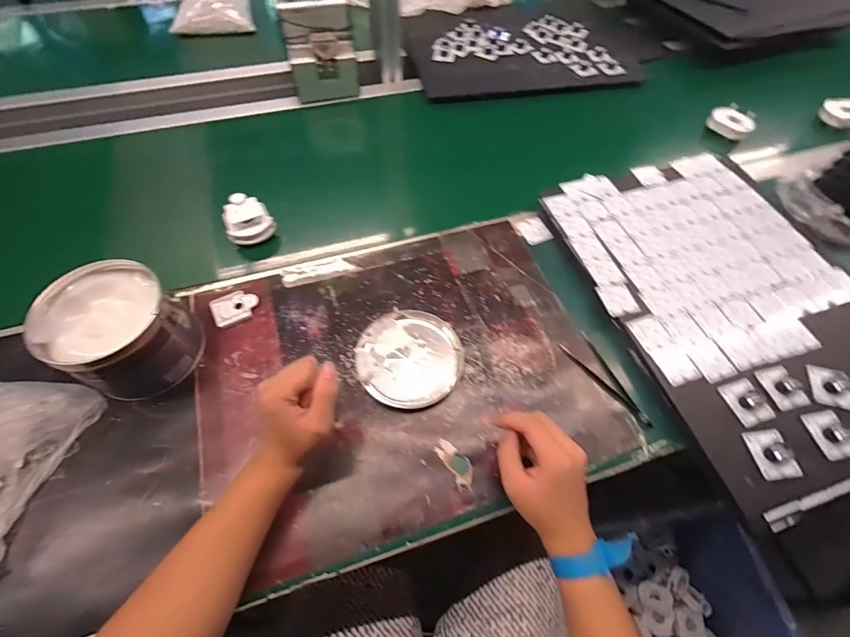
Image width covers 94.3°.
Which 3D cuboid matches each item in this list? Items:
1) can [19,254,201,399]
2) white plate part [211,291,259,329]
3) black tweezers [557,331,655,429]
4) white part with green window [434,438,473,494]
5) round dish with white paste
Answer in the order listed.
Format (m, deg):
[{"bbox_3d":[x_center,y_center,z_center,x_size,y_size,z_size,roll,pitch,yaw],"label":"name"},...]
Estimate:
[{"bbox_3d":[-0.342,0.016,0.454,0.127,0.101,0.124,0,60,0],"label":"can"},{"bbox_3d":[-0.251,-0.016,0.523,0.056,0.014,0.046,-24,63,-13],"label":"white plate part"},{"bbox_3d":[0.225,0.075,0.487,0.042,0.005,0.132,-25,63,-13],"label":"black tweezers"},{"bbox_3d":[0.035,0.159,0.434,0.026,0.004,0.059,-29,64,-15],"label":"white part with green window"},{"bbox_3d":[-0.018,0.046,0.494,0.127,0.015,0.126,0,60,0],"label":"round dish with white paste"}]

